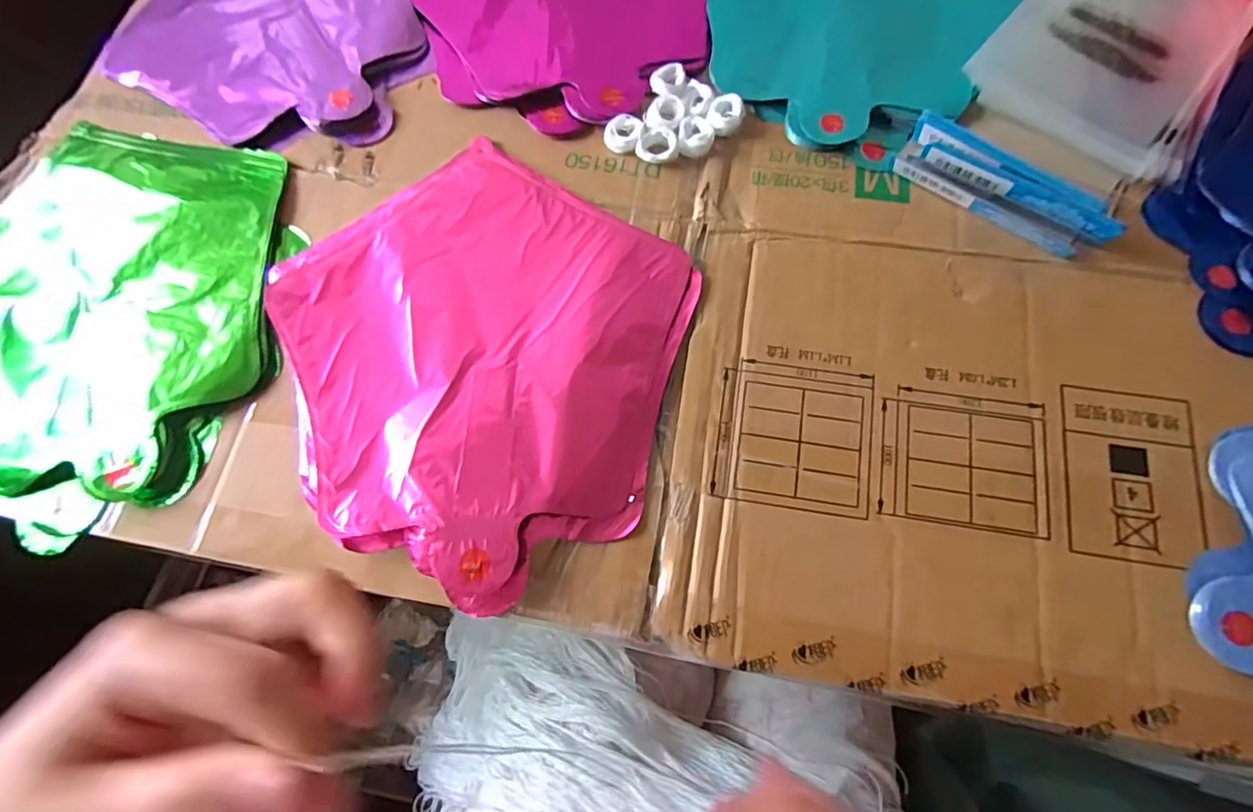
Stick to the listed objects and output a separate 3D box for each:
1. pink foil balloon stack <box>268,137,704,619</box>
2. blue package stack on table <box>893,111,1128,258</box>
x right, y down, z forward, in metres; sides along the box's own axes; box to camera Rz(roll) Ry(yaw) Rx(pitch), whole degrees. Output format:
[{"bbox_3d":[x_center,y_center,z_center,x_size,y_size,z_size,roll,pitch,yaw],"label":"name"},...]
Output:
[{"bbox_3d":[-0.085,-0.033,0.333,0.237,0.011,0.230,30,74,13],"label":"pink foil balloon stack"},{"bbox_3d":[0.215,-0.122,0.337,0.120,0.027,0.032,40,76,15],"label":"blue package stack on table"}]

